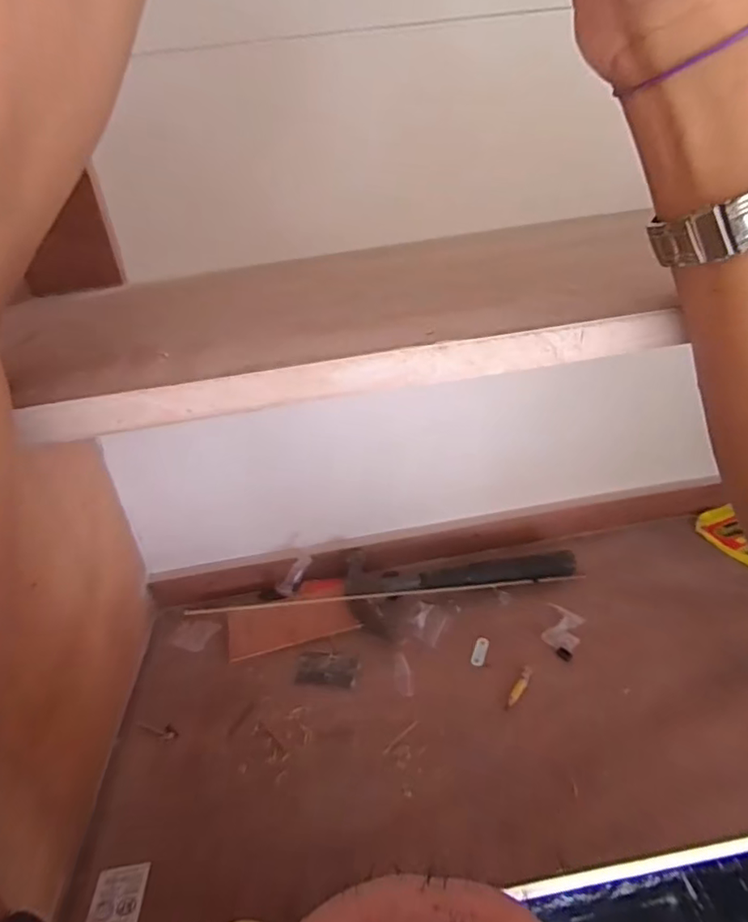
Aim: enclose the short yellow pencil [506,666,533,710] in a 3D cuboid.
[{"bbox_3d":[0.145,0.225,0.538,0.011,0.004,0.054,12,33,33],"label":"short yellow pencil"}]

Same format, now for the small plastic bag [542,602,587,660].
[{"bbox_3d":[0.205,0.186,0.591,0.038,0.009,0.065,11,33,31],"label":"small plastic bag"}]

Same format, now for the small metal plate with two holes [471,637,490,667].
[{"bbox_3d":[0.115,0.205,0.584,0.014,0.004,0.040,6,30,24],"label":"small metal plate with two holes"}]

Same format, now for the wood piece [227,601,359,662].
[{"bbox_3d":[-0.098,0.194,0.642,0.150,0.007,0.059,-12,50,-1],"label":"wood piece"}]

